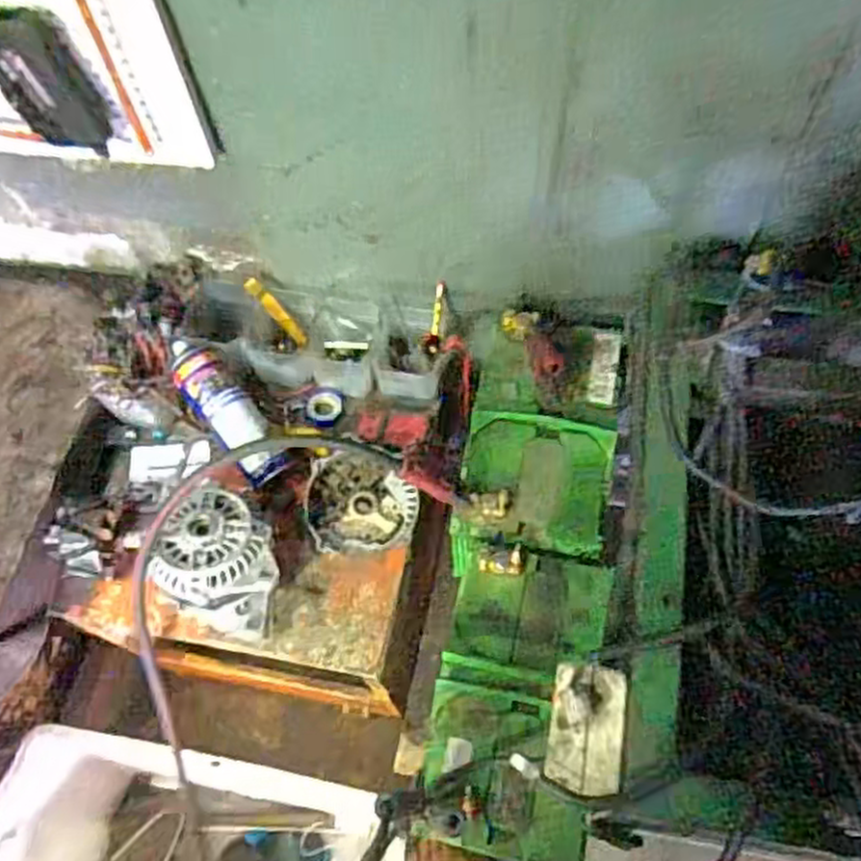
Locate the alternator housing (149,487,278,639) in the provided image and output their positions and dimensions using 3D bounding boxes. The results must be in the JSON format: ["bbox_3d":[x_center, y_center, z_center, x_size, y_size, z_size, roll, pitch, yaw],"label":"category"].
[{"bbox_3d":[-0.244,0.152,0.896,0.149,0.120,0.138,23,67,14],"label":"alternator housing"}]

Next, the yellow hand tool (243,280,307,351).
[{"bbox_3d":[-0.212,-0.163,1.062,0.019,0.015,0.114,-46,108,-18],"label":"yellow hand tool"}]

